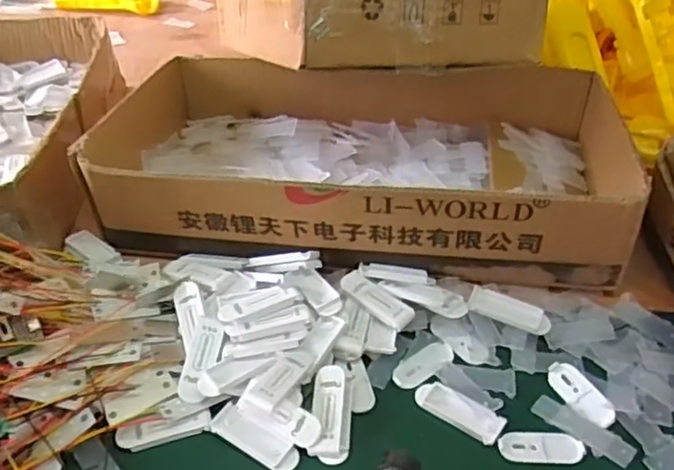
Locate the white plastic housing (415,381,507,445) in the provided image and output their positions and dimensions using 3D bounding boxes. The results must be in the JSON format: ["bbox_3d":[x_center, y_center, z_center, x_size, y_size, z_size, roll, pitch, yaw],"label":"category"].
[{"bbox_3d":[0.078,0.112,0.406,0.057,0.004,0.022,28,52,26],"label":"white plastic housing"}]

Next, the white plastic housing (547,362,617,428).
[{"bbox_3d":[0.159,0.102,0.412,0.020,0.007,0.051,-19,47,-17],"label":"white plastic housing"}]

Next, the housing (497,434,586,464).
[{"bbox_3d":[0.125,0.129,0.386,0.050,0.004,0.018,3,45,4],"label":"housing"}]

